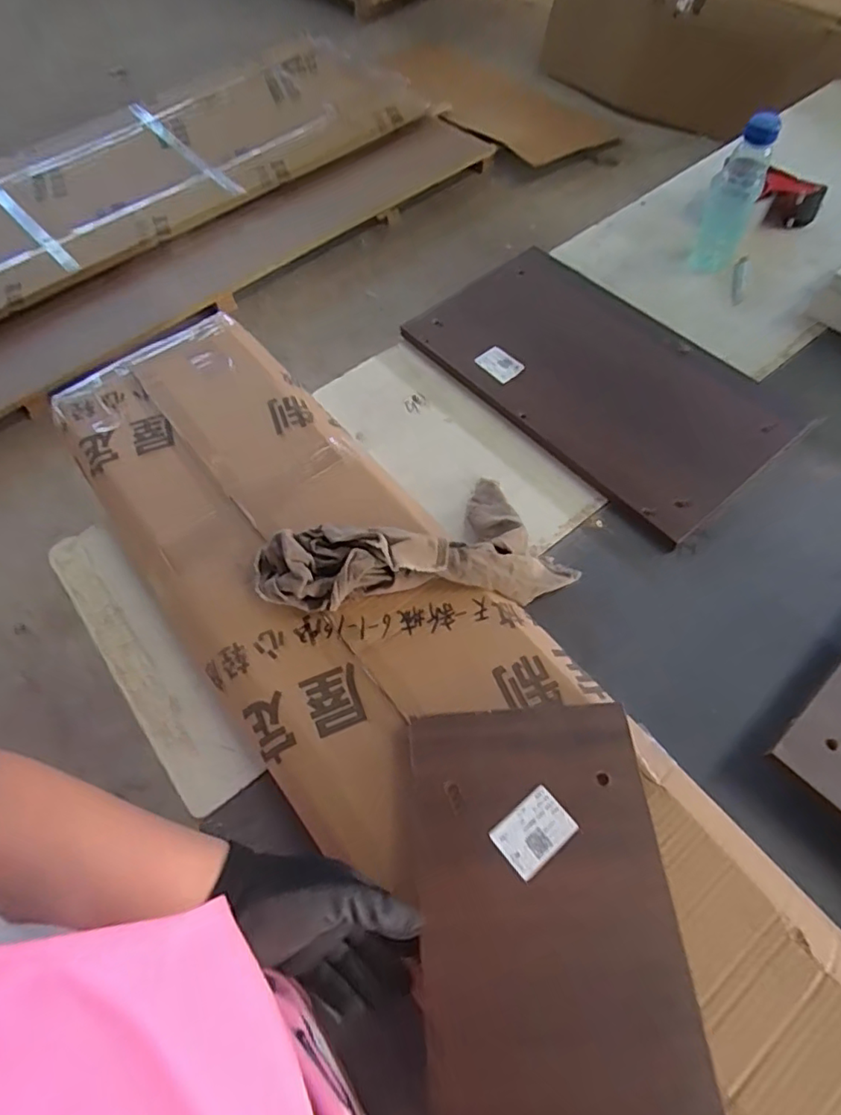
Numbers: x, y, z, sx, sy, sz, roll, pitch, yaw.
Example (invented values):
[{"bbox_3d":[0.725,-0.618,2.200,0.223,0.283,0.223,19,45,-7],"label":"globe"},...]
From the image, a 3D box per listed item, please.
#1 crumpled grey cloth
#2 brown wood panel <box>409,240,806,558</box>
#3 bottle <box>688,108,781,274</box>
[{"bbox_3d":[-0.003,-0.020,0.614,0.328,0.077,0.171,-6,58,-18],"label":"crumpled grey cloth"},{"bbox_3d":[0.237,-0.256,0.795,0.293,0.016,0.485,-37,65,-16],"label":"brown wood panel"},{"bbox_3d":[0.457,-0.525,0.860,0.069,0.194,0.063,20,64,14],"label":"bottle"}]

